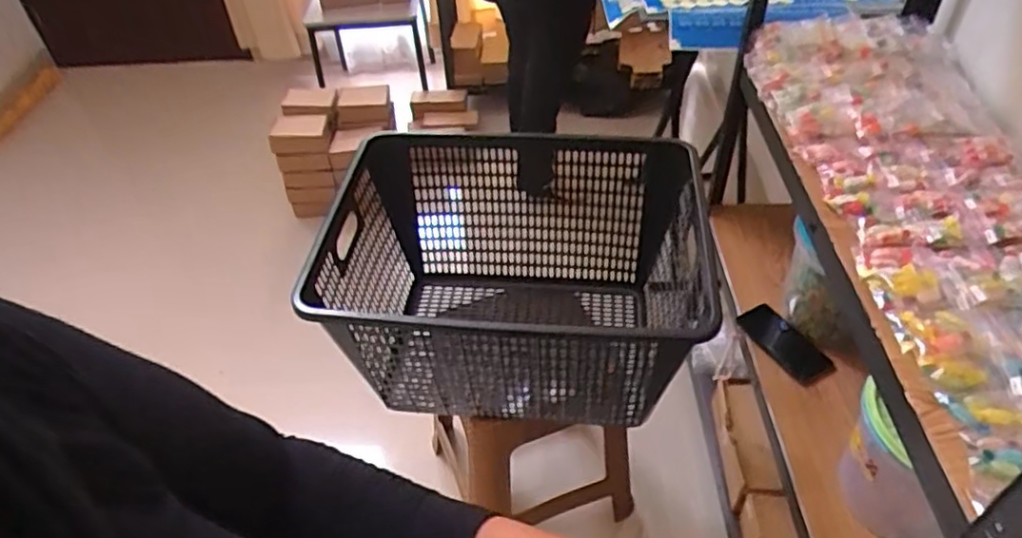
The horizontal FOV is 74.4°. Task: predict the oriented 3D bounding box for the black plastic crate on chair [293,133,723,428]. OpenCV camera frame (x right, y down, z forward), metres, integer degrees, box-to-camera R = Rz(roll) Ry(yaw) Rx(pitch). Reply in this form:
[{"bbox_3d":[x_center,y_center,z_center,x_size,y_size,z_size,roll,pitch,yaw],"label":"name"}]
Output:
[{"bbox_3d":[0.027,0.038,1.080,0.572,0.325,0.402,2,45,6],"label":"black plastic crate on chair"}]

